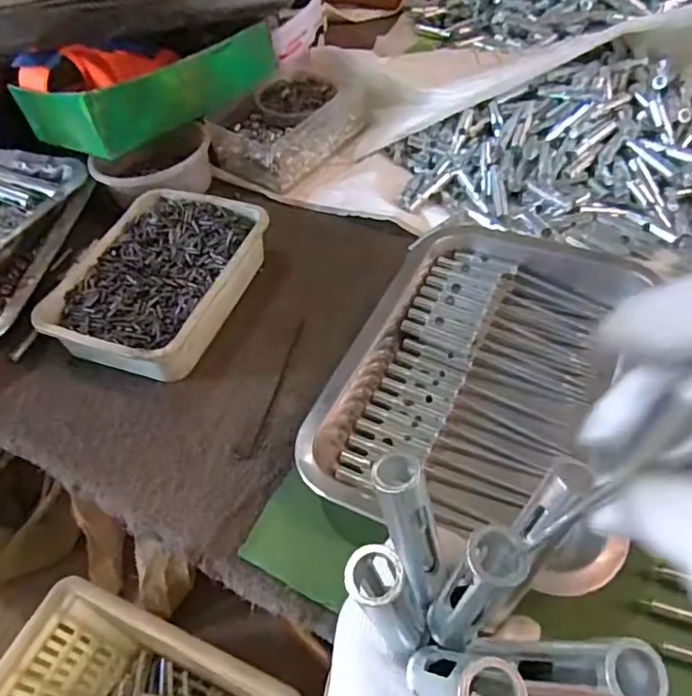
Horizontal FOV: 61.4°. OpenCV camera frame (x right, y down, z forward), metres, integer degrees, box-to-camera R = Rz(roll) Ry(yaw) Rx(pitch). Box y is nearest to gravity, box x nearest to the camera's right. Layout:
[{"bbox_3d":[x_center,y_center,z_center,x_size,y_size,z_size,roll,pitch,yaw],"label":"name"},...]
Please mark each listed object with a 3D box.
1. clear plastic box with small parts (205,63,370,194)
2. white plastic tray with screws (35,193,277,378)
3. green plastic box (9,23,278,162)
[{"bbox_3d":[-0.060,-0.238,0.608,0.120,0.054,0.154,28,59,24],"label":"clear plastic box with small parts"},{"bbox_3d":[-0.149,-0.057,0.478,0.128,0.039,0.181,14,54,16],"label":"white plastic tray with screws"},{"bbox_3d":[-0.196,-0.271,0.591,0.140,0.069,0.228,32,61,27],"label":"green plastic box"}]

